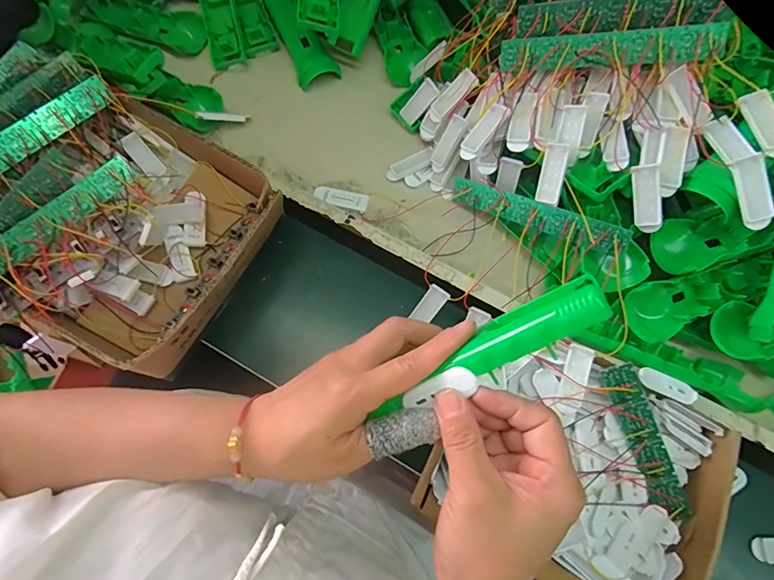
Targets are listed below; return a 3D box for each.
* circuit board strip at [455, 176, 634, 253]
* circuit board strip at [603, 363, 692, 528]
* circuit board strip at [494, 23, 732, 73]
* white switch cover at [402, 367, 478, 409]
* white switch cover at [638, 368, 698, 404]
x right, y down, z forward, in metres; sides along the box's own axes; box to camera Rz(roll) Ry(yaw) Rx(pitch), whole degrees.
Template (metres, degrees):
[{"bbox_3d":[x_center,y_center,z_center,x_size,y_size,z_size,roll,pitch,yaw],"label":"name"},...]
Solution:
[{"bbox_3d":[0.135,-0.069,0.403,0.168,0.023,0.019,29,73,34],"label":"circuit board strip"},{"bbox_3d":[0.217,0.129,0.361,0.025,0.007,0.137,-22,91,17],"label":"circuit board strip"},{"bbox_3d":[0.180,-0.196,0.356,0.166,0.009,0.025,7,110,21],"label":"circuit board strip"},{"bbox_3d":[0.030,0.057,0.247,0.045,0.007,0.015,-27,72,24],"label":"white switch cover"},{"bbox_3d":[0.240,0.081,0.370,0.051,0.010,0.019,20,74,6],"label":"white switch cover"}]

